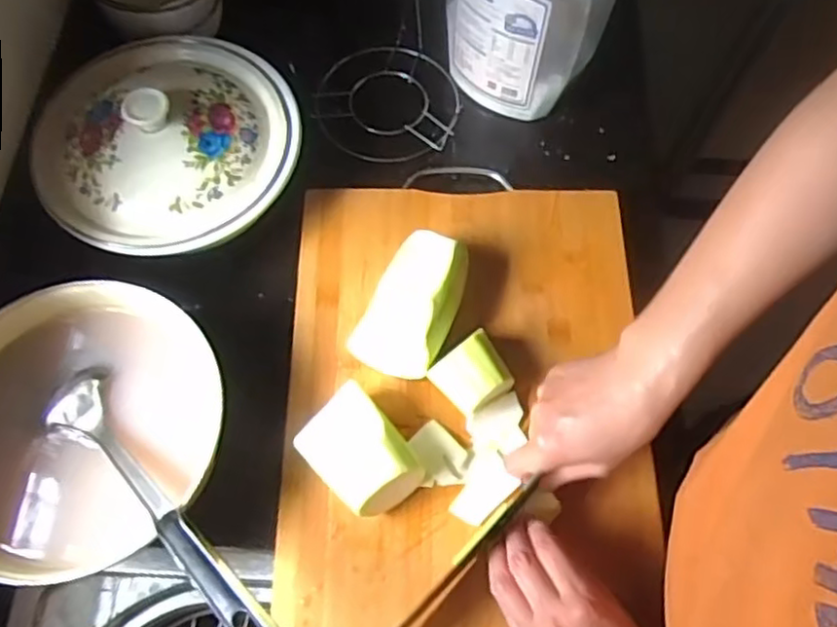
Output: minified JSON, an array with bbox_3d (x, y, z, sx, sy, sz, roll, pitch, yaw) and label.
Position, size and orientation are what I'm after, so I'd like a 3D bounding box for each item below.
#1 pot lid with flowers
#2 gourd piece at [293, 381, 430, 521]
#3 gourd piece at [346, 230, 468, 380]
[{"bbox_3d":[-0.208,-0.154,0.560,0.207,0.046,0.210,0,67,0],"label":"pot lid with flowers"},{"bbox_3d":[-0.043,0.103,0.498,0.063,0.054,0.083,-41,73,-16],"label":"gourd piece"},{"bbox_3d":[-0.002,-0.006,0.548,0.071,0.051,0.109,30,70,12],"label":"gourd piece"}]

